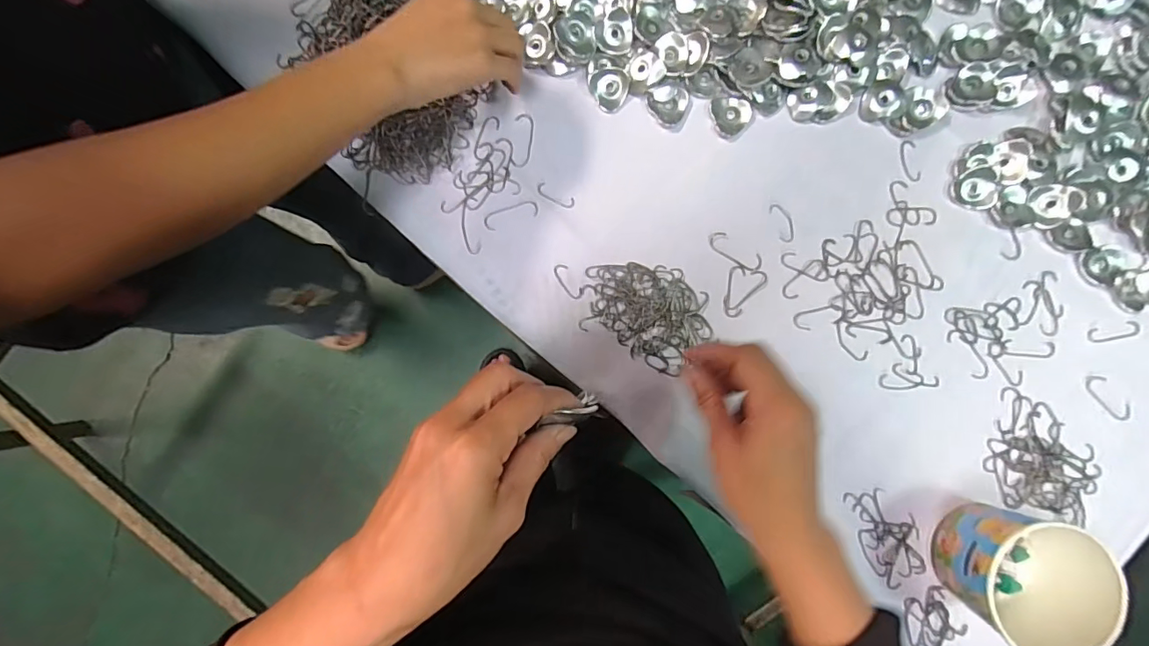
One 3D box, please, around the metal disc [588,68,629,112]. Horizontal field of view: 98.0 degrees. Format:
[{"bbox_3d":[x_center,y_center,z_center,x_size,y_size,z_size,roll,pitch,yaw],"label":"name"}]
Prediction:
[{"bbox_3d":[0.031,-0.203,0.431,0.032,0.004,0.033,0,112,-1],"label":"metal disc"}]

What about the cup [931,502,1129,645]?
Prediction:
[{"bbox_3d":[0.332,0.186,0.375,0.093,0.073,0.083,35,89,3],"label":"cup"}]

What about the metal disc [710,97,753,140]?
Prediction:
[{"bbox_3d":[0.135,-0.178,0.433,0.034,0.004,0.034,2,101,9],"label":"metal disc"}]

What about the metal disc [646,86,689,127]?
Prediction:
[{"bbox_3d":[0.081,-0.189,0.435,0.035,0.007,0.032,0,87,2],"label":"metal disc"}]

